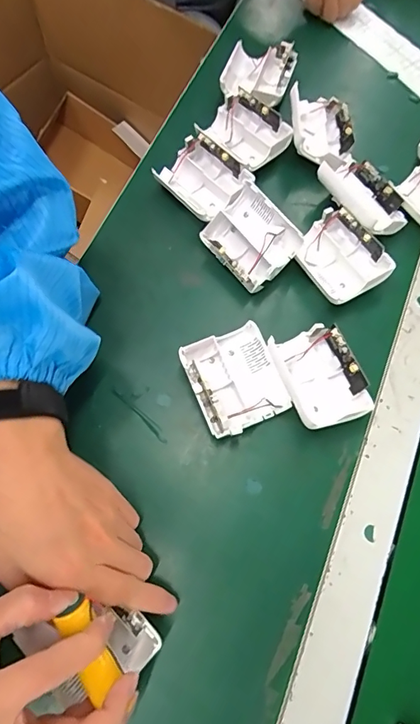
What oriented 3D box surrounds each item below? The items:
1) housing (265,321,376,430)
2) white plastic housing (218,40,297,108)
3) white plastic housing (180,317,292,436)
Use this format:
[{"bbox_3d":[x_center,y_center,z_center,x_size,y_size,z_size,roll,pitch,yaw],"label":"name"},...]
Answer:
[{"bbox_3d":[0.089,0.013,0.367,0.063,0.038,0.079,-19,71,-8],"label":"housing"},{"bbox_3d":[0.049,-0.304,0.478,0.068,0.031,0.094,17,70,5],"label":"white plastic housing"},{"bbox_3d":[0.020,0.015,0.368,0.068,0.037,0.079,-22,71,-9],"label":"white plastic housing"}]

